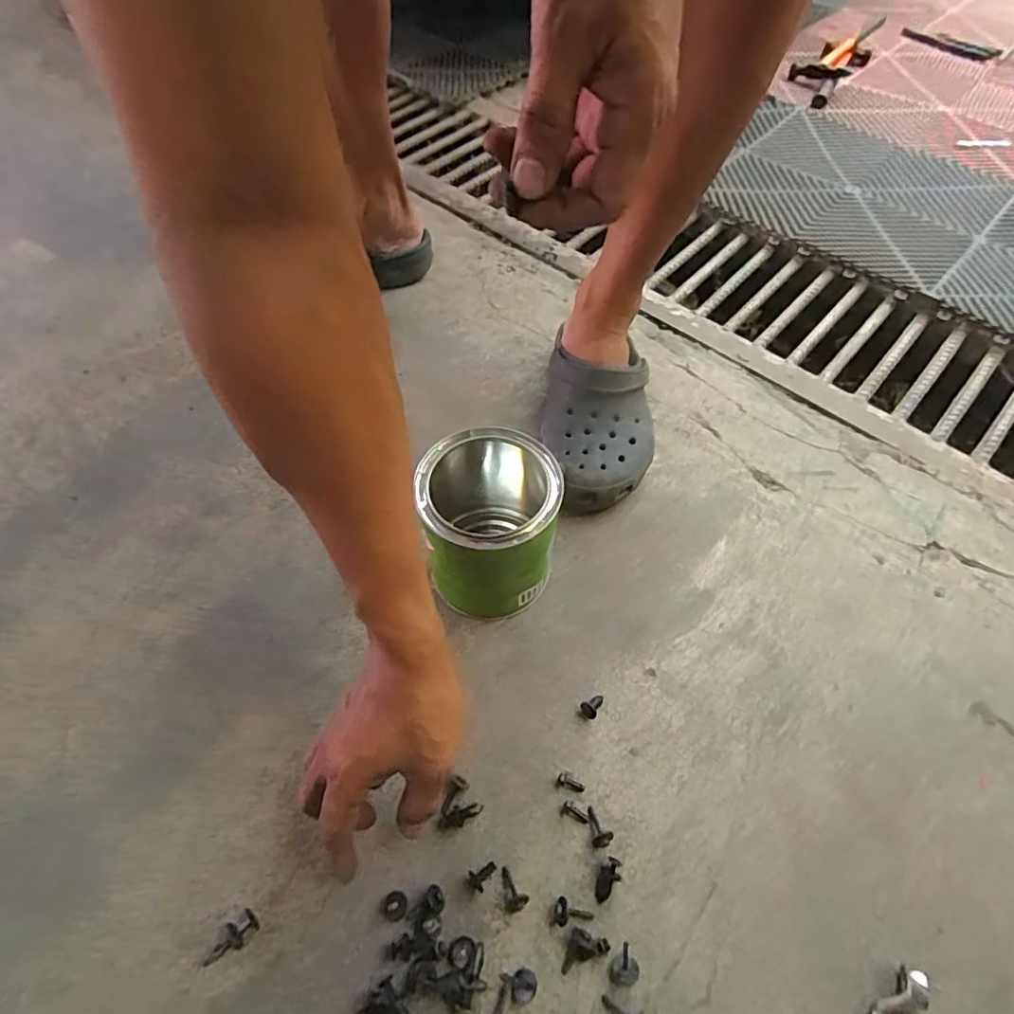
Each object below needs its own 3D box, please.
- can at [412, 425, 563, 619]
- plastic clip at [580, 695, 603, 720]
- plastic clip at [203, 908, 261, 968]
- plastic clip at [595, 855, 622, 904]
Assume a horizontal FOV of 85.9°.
[{"bbox_3d":[-0.011,0.015,0.451,0.100,0.135,0.112,9,58,5],"label":"can"},{"bbox_3d":[0.069,0.157,0.433,0.021,0.011,0.014,-38,63,-24],"label":"plastic clip"},{"bbox_3d":[-0.179,0.280,0.351,0.035,0.012,0.016,-31,61,-21],"label":"plastic clip"},{"bbox_3d":[0.068,0.253,0.370,0.013,0.006,0.028,26,73,17],"label":"plastic clip"}]

